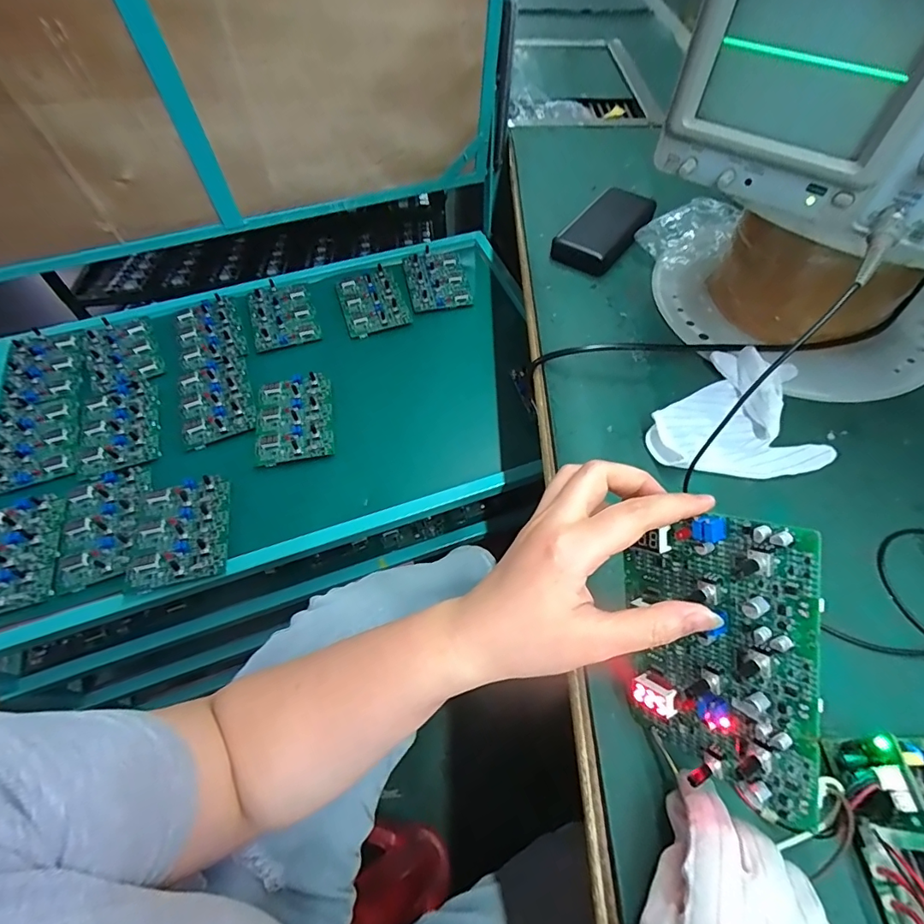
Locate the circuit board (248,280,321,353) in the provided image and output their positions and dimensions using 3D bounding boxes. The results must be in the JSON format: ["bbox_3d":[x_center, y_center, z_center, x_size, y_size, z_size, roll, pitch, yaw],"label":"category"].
[{"bbox_3d":[-0.303,-0.251,0.807,0.097,0.013,0.148,-16,58,-9],"label":"circuit board"}]

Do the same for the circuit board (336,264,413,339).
[{"bbox_3d":[-0.153,-0.277,0.817,0.104,0.016,0.143,-16,58,-10],"label":"circuit board"}]

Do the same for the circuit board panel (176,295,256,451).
[{"bbox_3d":[-0.388,-0.149,0.744,0.103,0.025,0.302,-17,58,-10],"label":"circuit board panel"}]

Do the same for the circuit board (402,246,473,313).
[{"bbox_3d":[-0.046,-0.328,0.851,0.101,0.017,0.149,-10,57,-6],"label":"circuit board"}]

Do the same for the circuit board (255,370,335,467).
[{"bbox_3d":[-0.238,-0.066,0.680,0.104,0.010,0.148,-9,57,-4],"label":"circuit board"}]

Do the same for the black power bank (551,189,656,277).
[{"bbox_3d":[0.181,-0.297,0.613,0.081,0.030,0.148,27,60,20],"label":"black power bank"}]

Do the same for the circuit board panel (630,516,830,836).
[{"bbox_3d":[0.129,0.100,0.254,0.015,0.146,0.102,-11,11,-31],"label":"circuit board panel"}]

